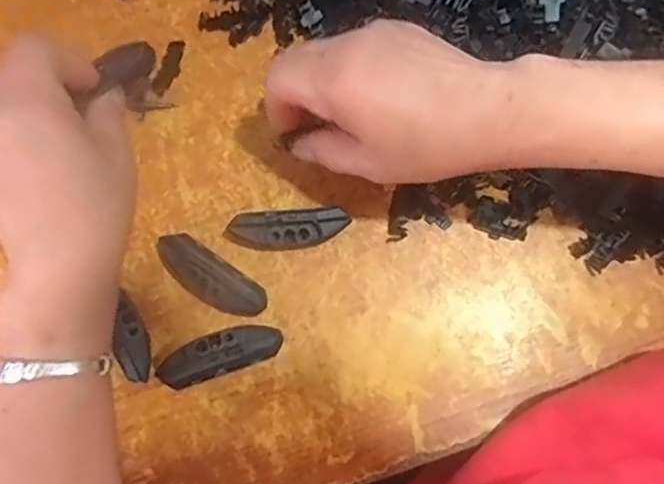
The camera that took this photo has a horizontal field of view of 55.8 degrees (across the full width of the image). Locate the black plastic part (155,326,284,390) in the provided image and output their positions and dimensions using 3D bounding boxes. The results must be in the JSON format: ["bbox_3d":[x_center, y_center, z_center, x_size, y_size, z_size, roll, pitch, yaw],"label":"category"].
[{"bbox_3d":[-0.063,0.064,0.359,0.069,0.023,0.024,-19,80,-4],"label":"black plastic part"}]

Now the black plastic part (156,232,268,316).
[{"bbox_3d":[-0.071,0.021,0.368,0.071,0.021,0.026,36,80,6],"label":"black plastic part"}]

